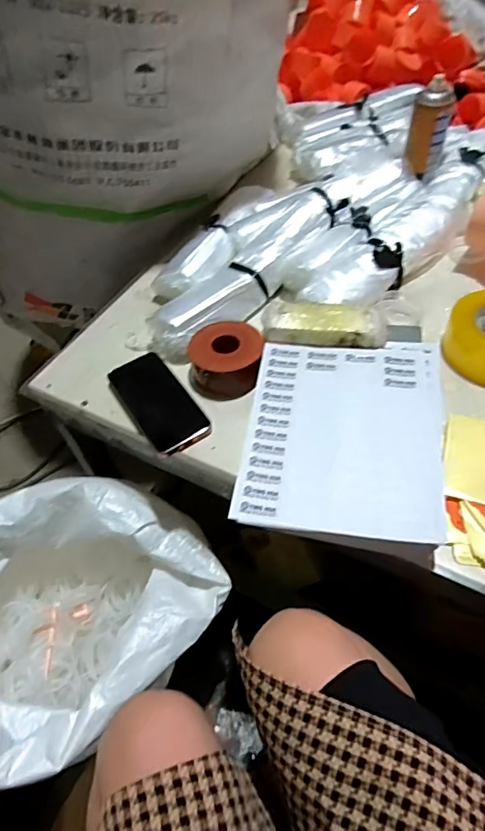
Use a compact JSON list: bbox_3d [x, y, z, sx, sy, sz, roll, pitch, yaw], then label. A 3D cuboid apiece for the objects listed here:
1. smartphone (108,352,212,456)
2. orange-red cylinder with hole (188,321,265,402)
[{"bbox_3d":[-0.110,-0.018,0.632,0.074,0.007,0.155,-29,63,-19],"label":"smartphone"},{"bbox_3d":[-0.022,-0.074,0.644,0.095,0.047,0.097,-3,51,4],"label":"orange-red cylinder with hole"}]

